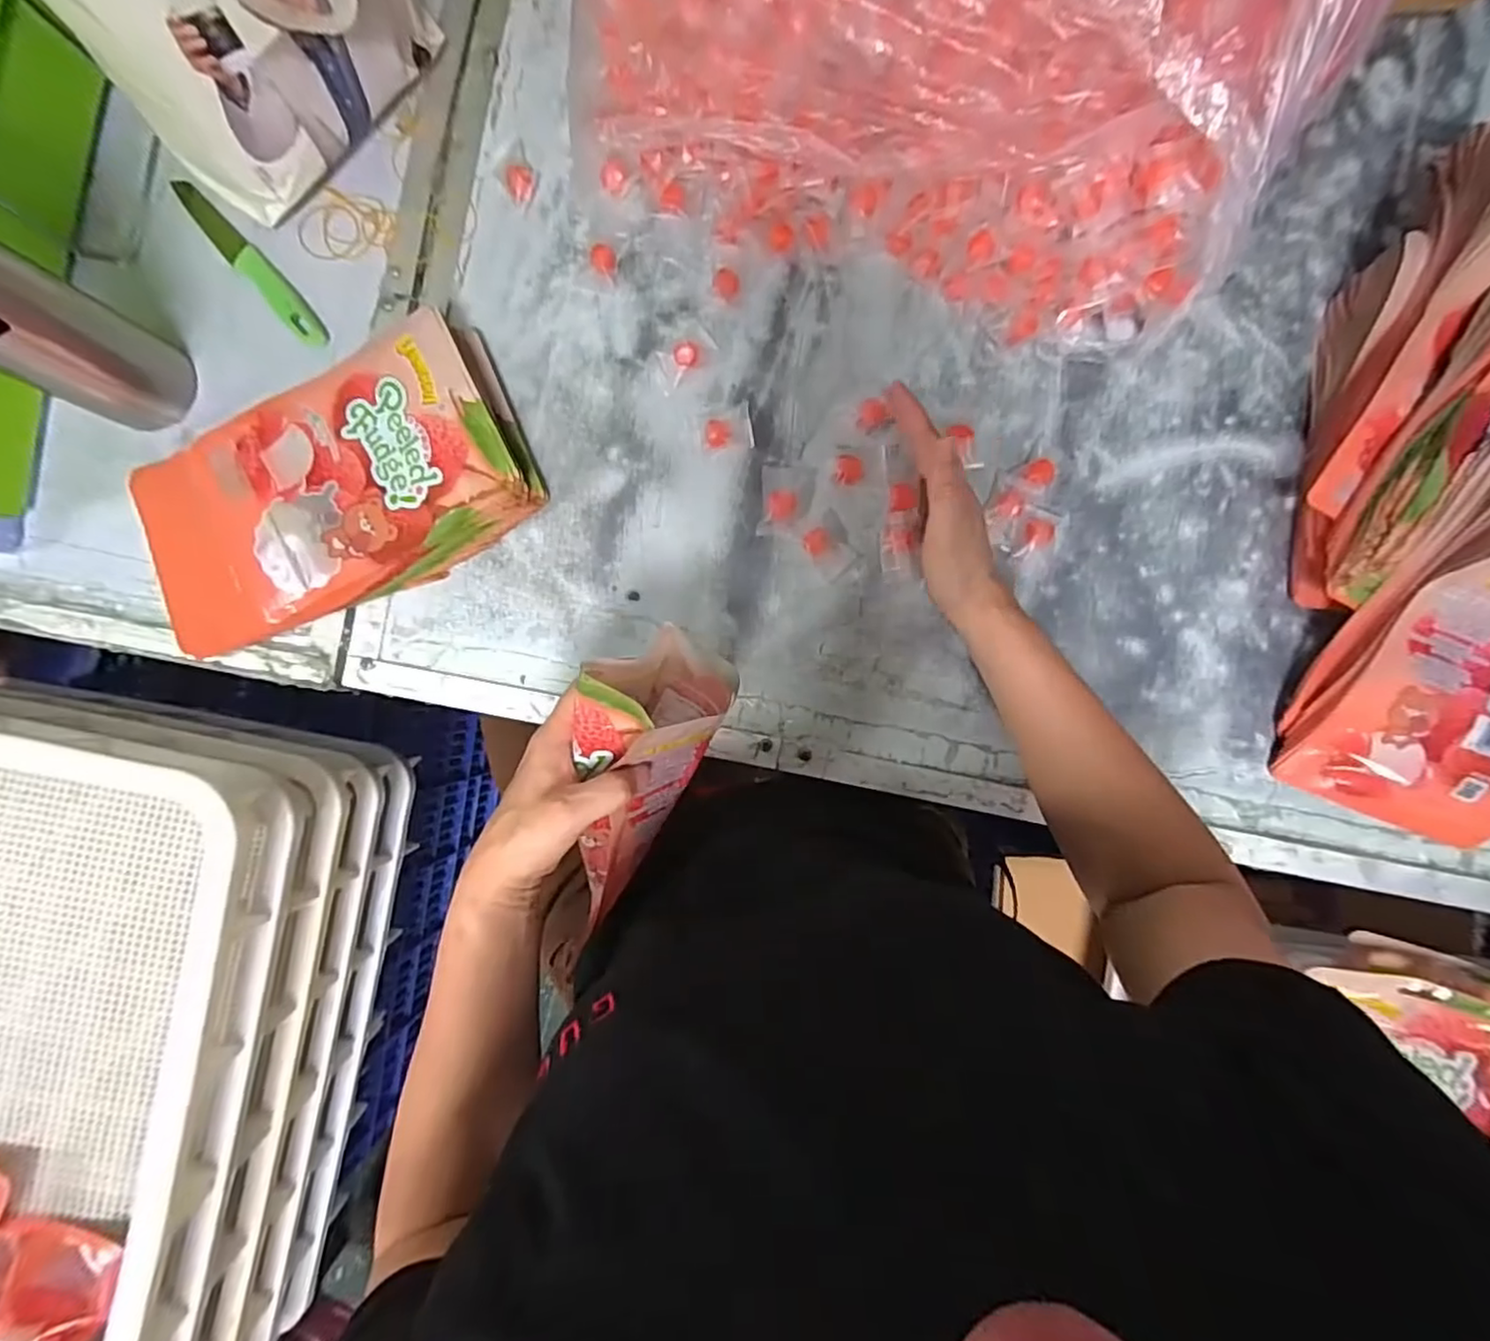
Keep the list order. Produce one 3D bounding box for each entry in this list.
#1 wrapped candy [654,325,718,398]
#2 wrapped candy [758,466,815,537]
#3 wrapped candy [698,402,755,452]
[{"bbox_3d":[-0.050,-0.252,0.518,0.054,0.011,0.031,-37,88,1],"label":"wrapped candy"},{"bbox_3d":[0.033,-0.135,0.512,0.041,0.008,0.056,4,89,2],"label":"wrapped candy"},{"bbox_3d":[-0.015,-0.193,0.514,0.042,0.014,0.034,-6,88,2],"label":"wrapped candy"}]

